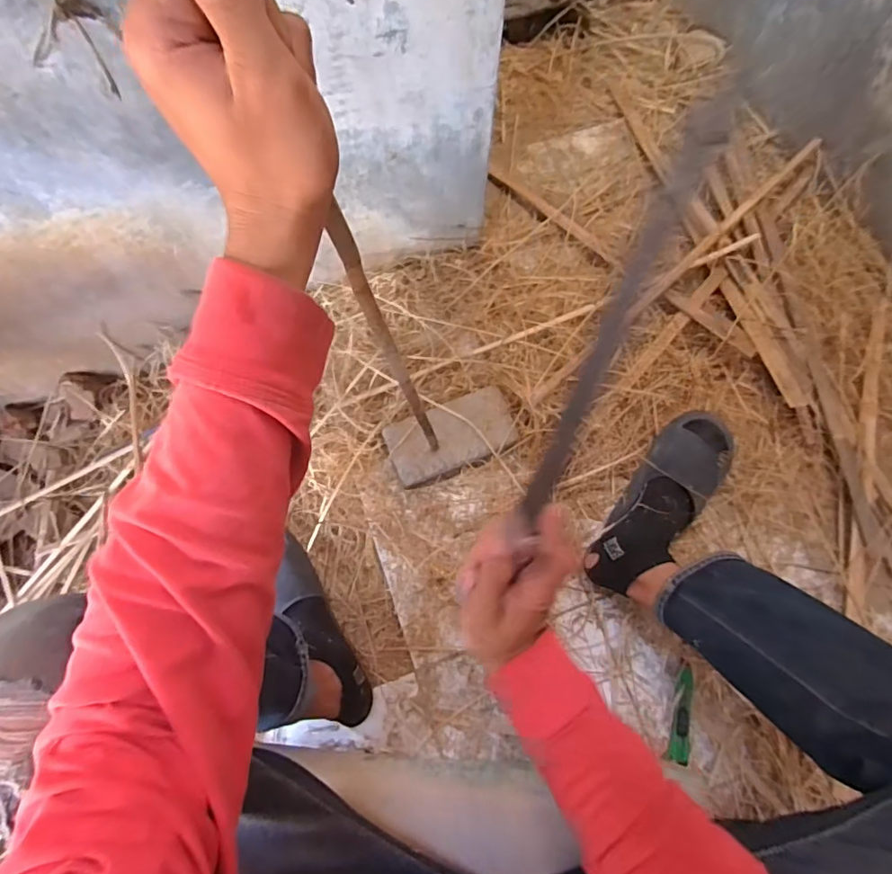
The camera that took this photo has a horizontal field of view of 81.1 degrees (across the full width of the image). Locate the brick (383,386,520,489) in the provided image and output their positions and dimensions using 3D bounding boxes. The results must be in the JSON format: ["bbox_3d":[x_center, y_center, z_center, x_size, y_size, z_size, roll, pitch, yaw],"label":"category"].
[{"bbox_3d":[0.008,0.002,0.871,0.207,0.047,0.113,-23,75,-7],"label":"brick"}]

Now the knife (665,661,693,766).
[{"bbox_3d":[0.352,0.410,0.779,0.031,0.008,0.138,11,74,3],"label":"knife"}]

